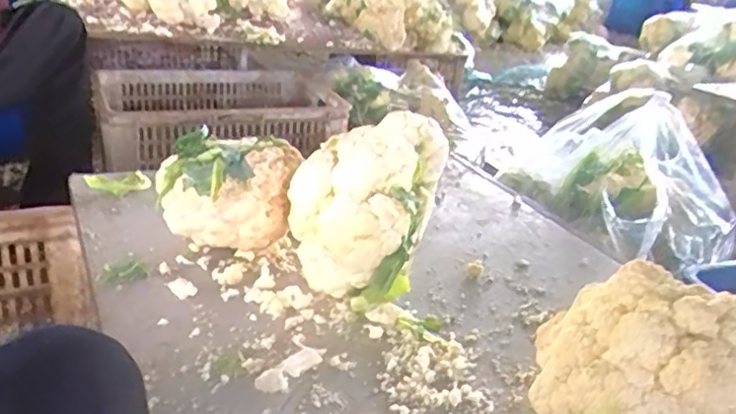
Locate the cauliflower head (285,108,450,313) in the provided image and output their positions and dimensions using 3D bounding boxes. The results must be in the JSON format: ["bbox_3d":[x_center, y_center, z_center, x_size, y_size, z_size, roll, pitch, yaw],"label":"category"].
[{"bbox_3d":[-0.007,0.008,0.614,0.143,0.166,0.151,9,25,4],"label":"cauliflower head"}]

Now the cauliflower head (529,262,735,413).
[{"bbox_3d":[0.205,0.122,0.465,0.143,0.138,0.139,6,25,-3],"label":"cauliflower head"}]

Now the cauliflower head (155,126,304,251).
[{"bbox_3d":[-0.148,-0.009,0.666,0.142,0.119,0.113,-2,26,-19],"label":"cauliflower head"}]

